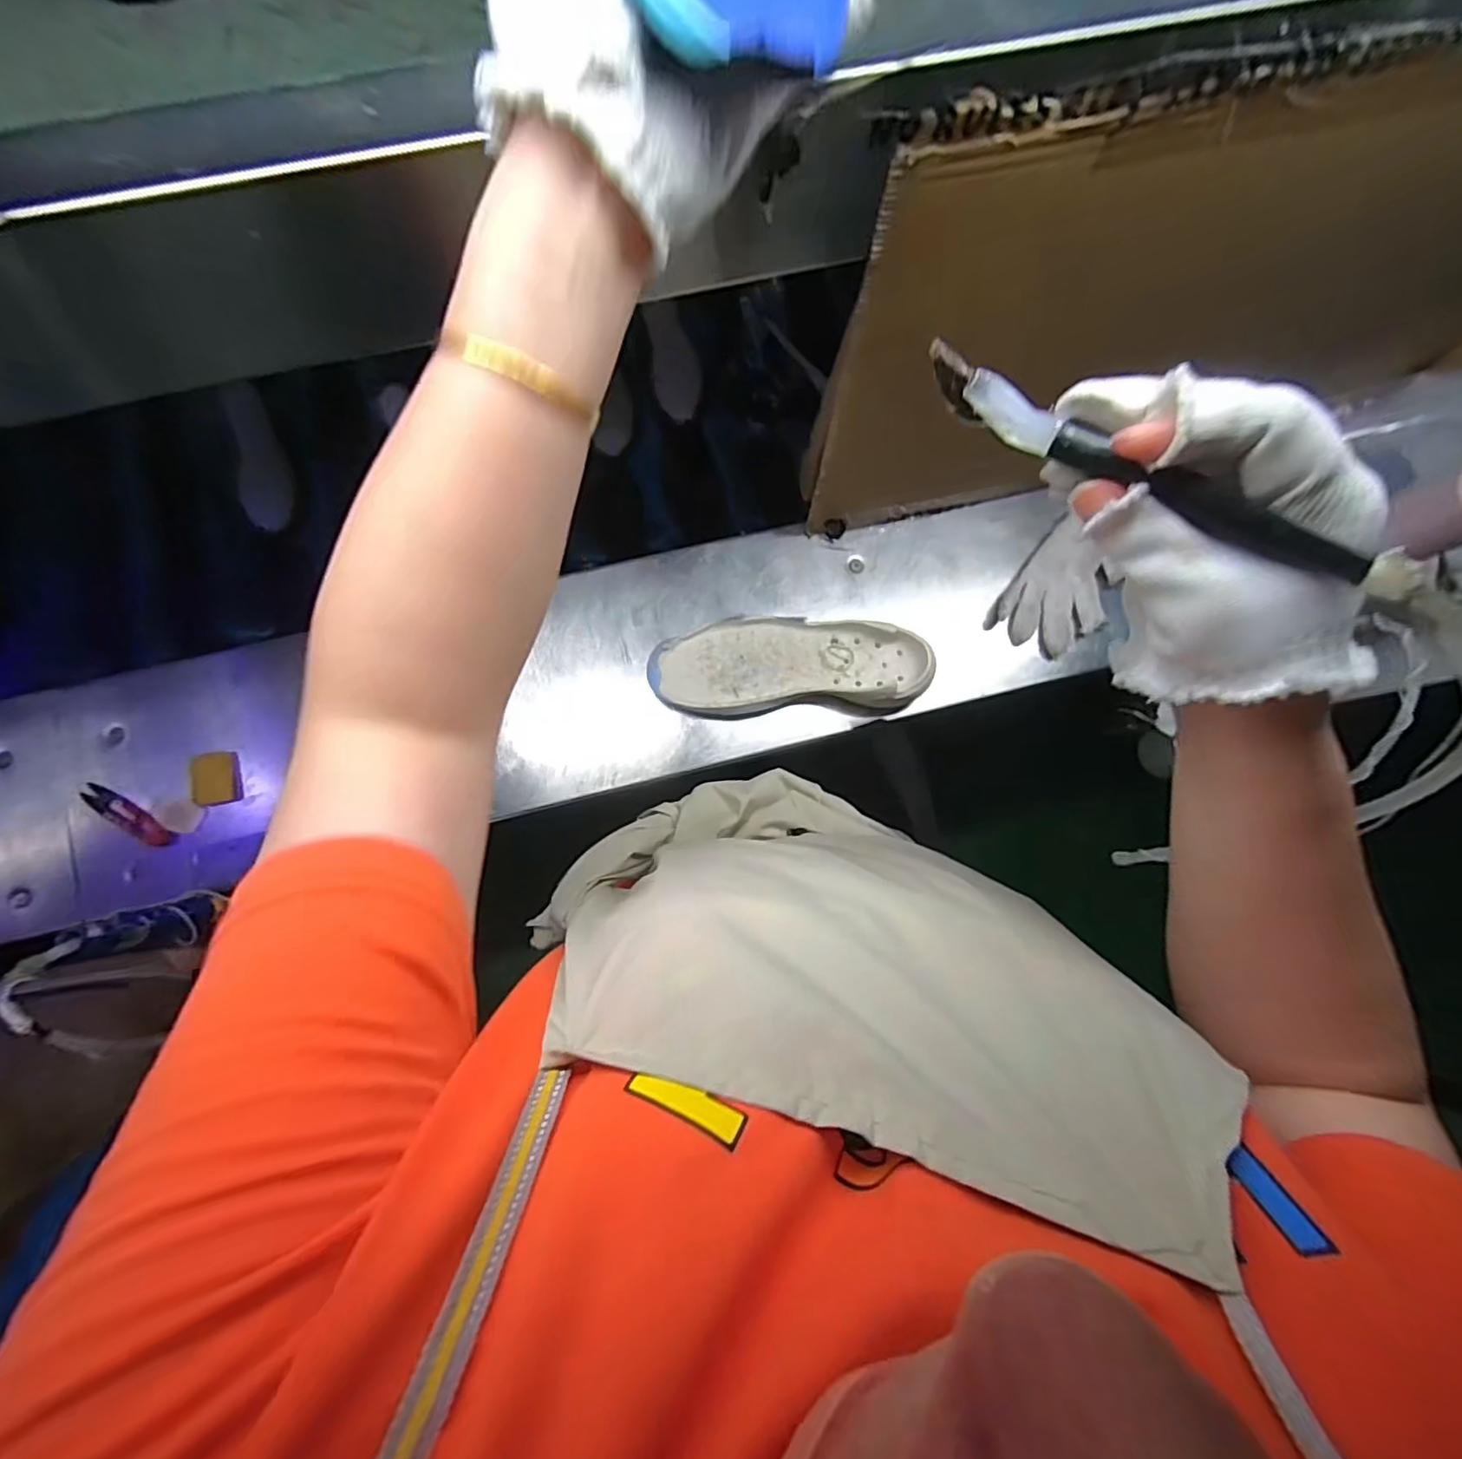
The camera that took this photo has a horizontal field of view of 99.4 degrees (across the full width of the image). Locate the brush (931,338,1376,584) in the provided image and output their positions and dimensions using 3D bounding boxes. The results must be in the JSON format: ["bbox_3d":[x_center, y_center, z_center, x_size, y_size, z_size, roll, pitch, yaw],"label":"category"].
[{"bbox_3d":[0.131,-0.091,0.212,0.145,0.022,0.009,36,82,15],"label":"brush"}]

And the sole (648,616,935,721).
[{"bbox_3d":[0.060,-0.066,0.637,0.284,0.044,0.102,-1,81,-2],"label":"sole"}]

